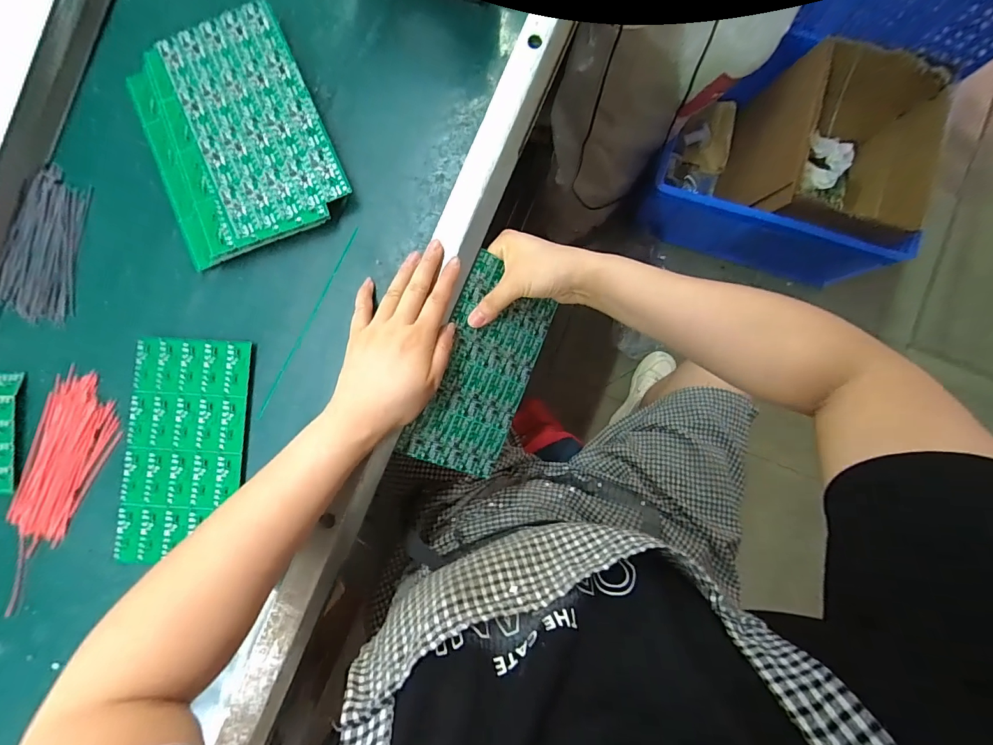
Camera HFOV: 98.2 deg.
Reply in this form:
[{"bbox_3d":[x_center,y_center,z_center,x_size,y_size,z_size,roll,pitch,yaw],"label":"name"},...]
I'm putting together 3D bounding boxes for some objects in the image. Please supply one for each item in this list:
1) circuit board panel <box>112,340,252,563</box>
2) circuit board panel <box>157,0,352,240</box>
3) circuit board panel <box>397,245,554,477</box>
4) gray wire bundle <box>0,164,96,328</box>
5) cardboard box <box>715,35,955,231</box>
[{"bbox_3d":[-0.269,0.066,0.371,0.101,0.004,0.184,2,87,-1],"label":"circuit board panel"},{"bbox_3d":[-0.208,-0.215,0.370,0.101,0.004,0.194,-24,88,-1],"label":"circuit board panel"},{"bbox_3d":[-0.012,-0.001,0.397,0.098,0.004,0.184,24,86,-30],"label":"circuit board panel"},{"bbox_3d":[-0.400,-0.110,0.381,0.057,0.010,0.138,13,87,1],"label":"gray wire bundle"},{"bbox_3d":[0.709,-0.460,0.933,0.304,0.232,0.350,13,87,1],"label":"cardboard box"}]

